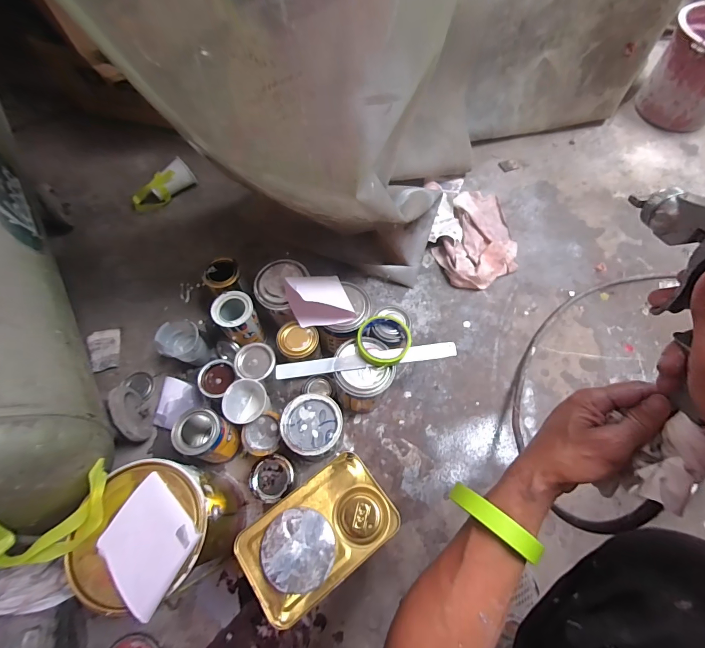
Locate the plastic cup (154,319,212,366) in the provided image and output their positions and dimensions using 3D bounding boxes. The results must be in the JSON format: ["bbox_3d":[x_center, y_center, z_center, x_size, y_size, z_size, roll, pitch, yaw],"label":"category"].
[{"bbox_3d":[-0.330,0.046,0.710,0.075,0.109,0.073,0,64,0],"label":"plastic cup"}]

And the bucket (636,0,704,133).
[{"bbox_3d":[1.011,-0.727,1.031,0.254,0.243,0.254,0,64,0],"label":"bucket"}]

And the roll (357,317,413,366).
[{"bbox_3d":[0.053,0.028,0.615,0.092,0.024,0.093,0,64,0],"label":"roll"}]

